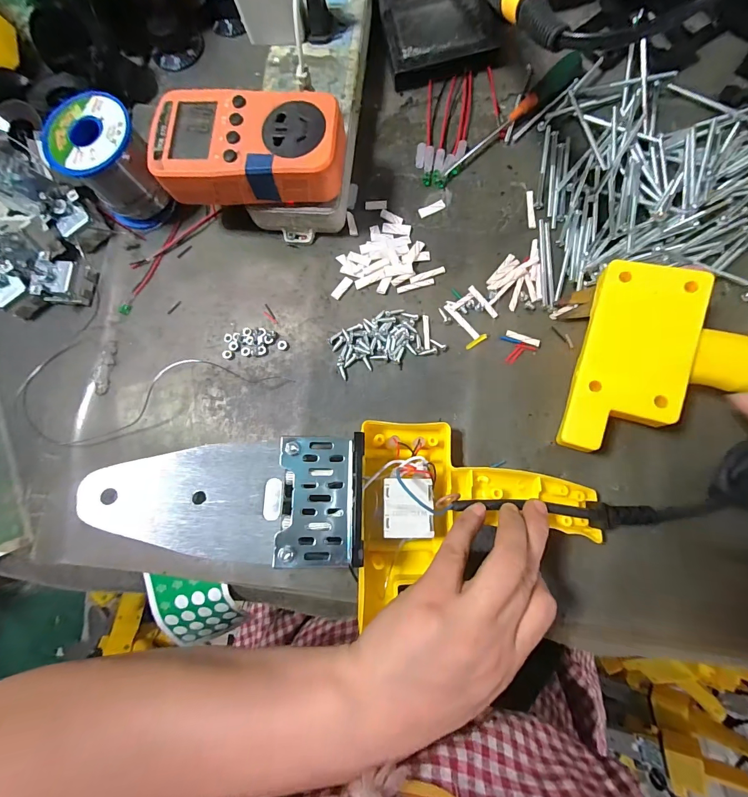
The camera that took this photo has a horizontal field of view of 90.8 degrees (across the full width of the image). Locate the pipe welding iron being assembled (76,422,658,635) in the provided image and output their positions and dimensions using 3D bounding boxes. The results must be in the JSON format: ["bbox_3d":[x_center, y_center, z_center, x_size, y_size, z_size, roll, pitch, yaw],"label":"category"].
[{"bbox_3d":[-0.006,0.069,0.229,0.324,0.040,0.105,2,82,-7],"label":"pipe welding iron being assembled"}]

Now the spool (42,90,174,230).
[{"bbox_3d":[-0.201,-0.182,0.288,0.061,0.060,0.065,-1,82,4],"label":"spool"}]

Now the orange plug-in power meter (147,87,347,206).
[{"bbox_3d":[-0.084,-0.172,0.254,0.125,0.026,0.066,0,81,5],"label":"orange plug-in power meter"}]

